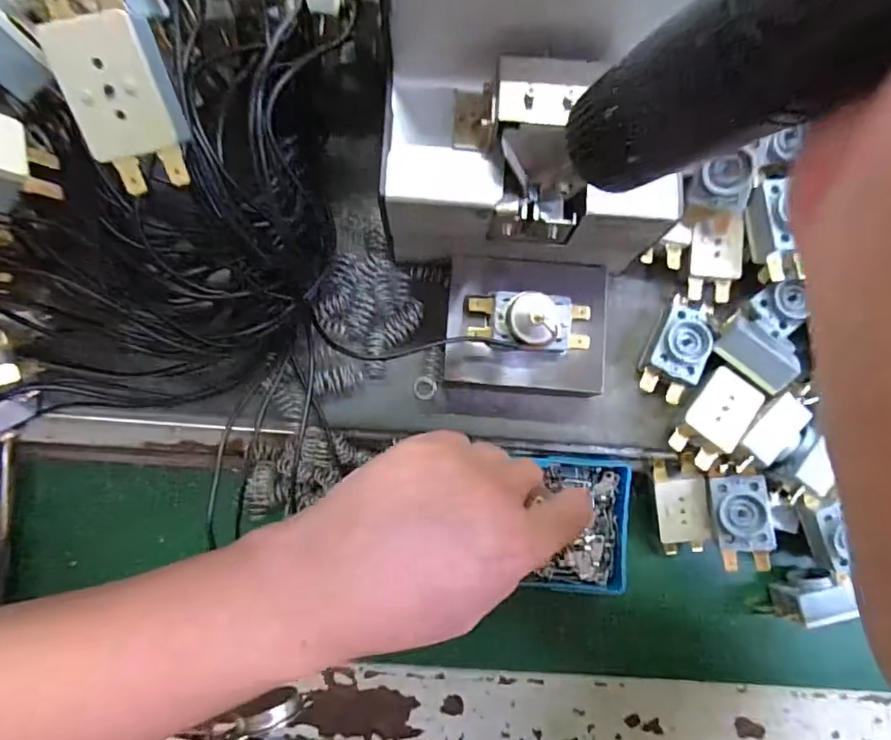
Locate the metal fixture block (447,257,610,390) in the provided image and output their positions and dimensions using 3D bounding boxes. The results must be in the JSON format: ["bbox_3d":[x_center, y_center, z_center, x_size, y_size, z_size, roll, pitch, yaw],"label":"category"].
[{"bbox_3d":[0.041,-0.022,0.287,0.079,0.025,0.066,4,82,-2],"label":"metal fixture block"}]

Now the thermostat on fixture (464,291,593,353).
[{"bbox_3d":[0.043,-0.023,0.267,0.059,0.019,0.028,0,83,-3],"label":"thermostat on fixture"}]

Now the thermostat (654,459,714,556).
[{"bbox_3d":[0.133,0.076,0.308,0.027,0.018,0.055,-9,100,11],"label":"thermostat"}]

